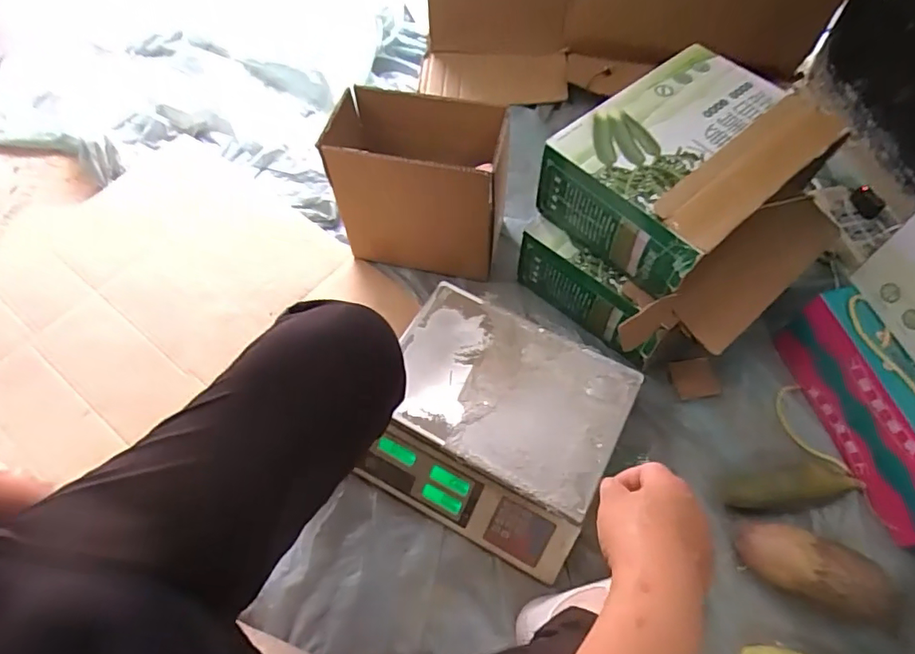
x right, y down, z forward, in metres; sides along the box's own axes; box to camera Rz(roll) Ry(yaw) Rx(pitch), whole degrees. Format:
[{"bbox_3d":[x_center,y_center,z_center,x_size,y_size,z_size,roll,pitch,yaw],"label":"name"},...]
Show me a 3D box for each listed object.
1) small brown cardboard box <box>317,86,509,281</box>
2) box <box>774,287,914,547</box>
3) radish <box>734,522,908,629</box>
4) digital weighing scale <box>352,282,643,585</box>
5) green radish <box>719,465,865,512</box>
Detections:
[{"bbox_3d":[-0.058,-0.223,0.883,0.256,0.255,0.162,11,60,8],"label":"small brown cardboard box"},{"bbox_3d":[0.591,0.117,0.753,0.076,0.135,0.338,-11,60,-5],"label":"box"},{"bbox_3d":[0.438,0.300,0.665,0.166,0.064,0.075,20,61,29],"label":"radish"},{"bbox_3d":[0.050,0.139,0.771,0.321,0.117,0.295,24,63,15],"label":"digital weighing scale"},{"bbox_3d":[0.463,0.224,0.747,0.195,0.054,0.056,-8,59,-4],"label":"green radish"}]

